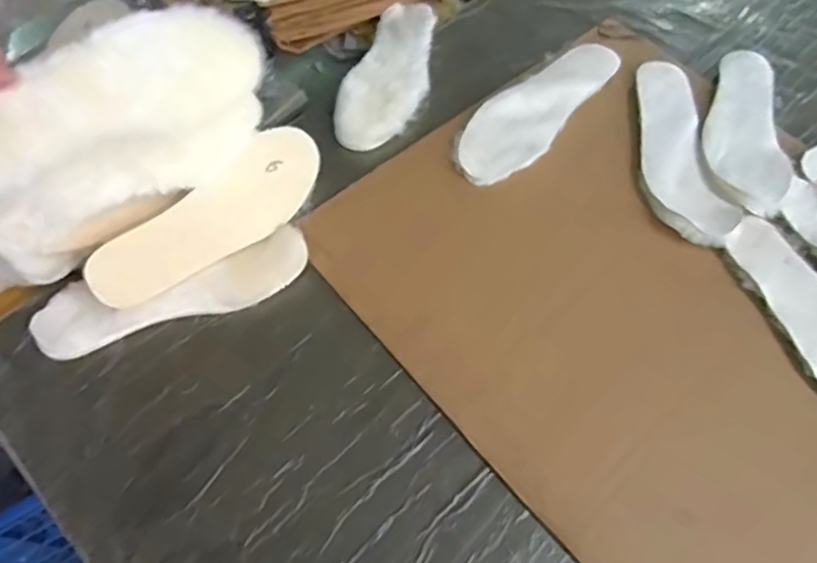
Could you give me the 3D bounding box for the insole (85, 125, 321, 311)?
[{"bbox_3d":[-0.200,-0.065,0.637,0.267,0.017,0.084,-43,105,-19],"label":"insole"}]

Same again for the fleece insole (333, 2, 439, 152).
[{"bbox_3d":[-0.019,-0.271,0.781,0.100,0.026,0.257,16,61,10],"label":"fleece insole"}]

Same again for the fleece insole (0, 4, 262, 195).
[{"bbox_3d":[-0.254,-0.152,0.511,0.269,0.107,0.038,-34,69,-24],"label":"fleece insole"}]

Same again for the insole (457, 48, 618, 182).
[{"bbox_3d":[0.153,-0.214,0.743,0.095,0.008,0.261,37,71,15],"label":"insole"}]

